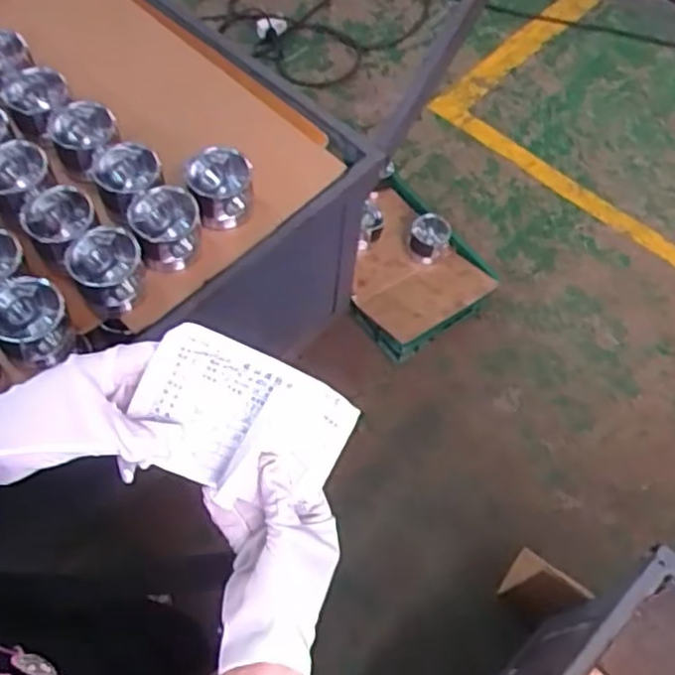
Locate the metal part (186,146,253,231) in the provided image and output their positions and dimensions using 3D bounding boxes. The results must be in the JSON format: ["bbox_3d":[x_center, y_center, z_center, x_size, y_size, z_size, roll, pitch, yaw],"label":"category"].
[{"bbox_3d":[-0.166,-0.216,1.029,0.087,0.074,0.092,1,62,-2],"label":"metal part"}]

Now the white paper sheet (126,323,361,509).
[{"bbox_3d":[-0.067,0.058,0.489,0.139,0.013,0.096,26,95,-8],"label":"white paper sheet"}]

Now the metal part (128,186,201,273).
[{"bbox_3d":[-0.232,-0.149,0.986,0.091,0.083,0.091,1,62,-2],"label":"metal part"}]

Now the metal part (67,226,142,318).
[{"bbox_3d":[-0.302,-0.087,0.949,0.096,0.081,0.091,1,62,-2],"label":"metal part"}]

